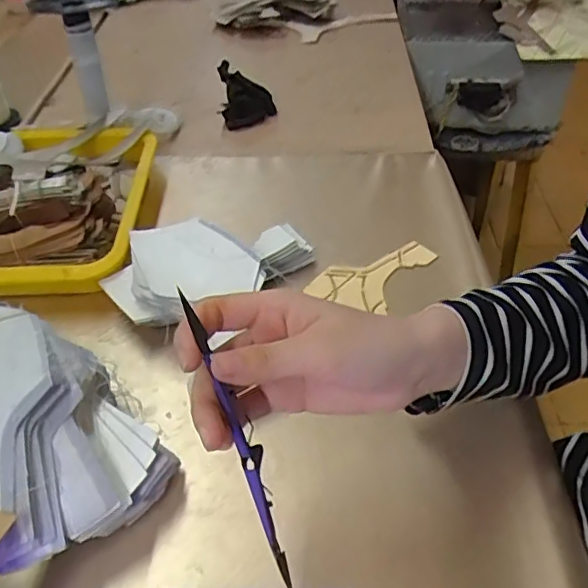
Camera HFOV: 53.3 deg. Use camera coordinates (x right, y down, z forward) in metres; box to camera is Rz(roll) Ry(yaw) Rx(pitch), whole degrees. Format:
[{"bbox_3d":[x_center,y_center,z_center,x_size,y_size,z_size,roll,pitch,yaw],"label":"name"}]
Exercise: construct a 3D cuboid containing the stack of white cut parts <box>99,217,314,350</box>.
[{"bbox_3d":[-0.068,-0.019,0.519,0.185,0.065,0.107,-19,47,-16],"label":"stack of white cut parts"}]

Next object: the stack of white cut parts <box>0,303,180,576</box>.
[{"bbox_3d":[-0.172,0.087,0.385,0.168,0.089,0.115,33,54,30],"label":"stack of white cut parts"}]

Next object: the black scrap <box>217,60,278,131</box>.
[{"bbox_3d":[-0.063,-0.263,0.765,0.065,0.085,0.024,-19,8,-17],"label":"black scrap"}]

